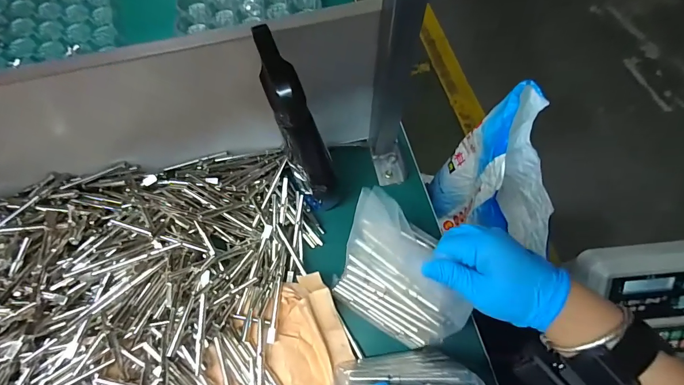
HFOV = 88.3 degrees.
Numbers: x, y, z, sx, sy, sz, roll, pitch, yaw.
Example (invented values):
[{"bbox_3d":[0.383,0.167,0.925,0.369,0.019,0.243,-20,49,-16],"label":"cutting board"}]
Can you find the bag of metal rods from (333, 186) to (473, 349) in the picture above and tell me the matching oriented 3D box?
[{"bbox_3d":[0.059,0.089,0.361,0.138,0.151,0.021,34,34,15],"label":"bag of metal rods"}]

